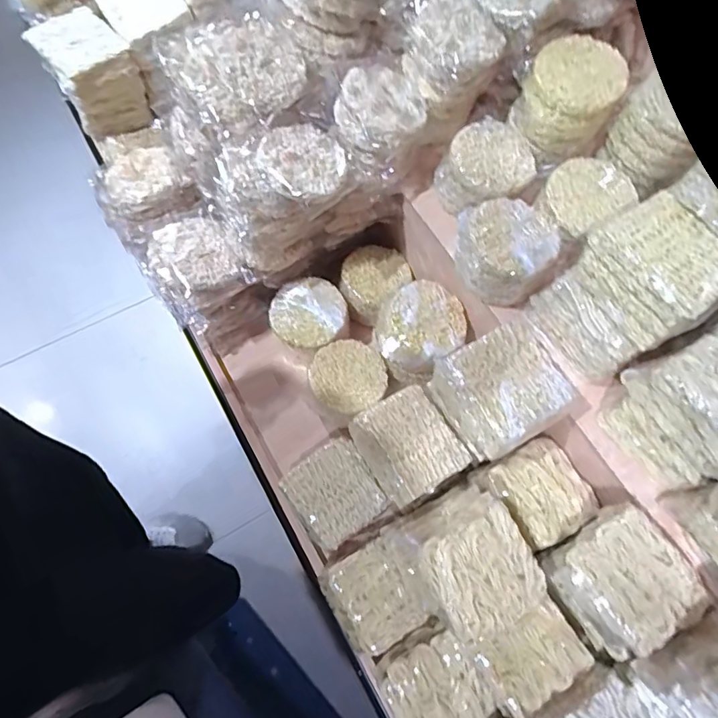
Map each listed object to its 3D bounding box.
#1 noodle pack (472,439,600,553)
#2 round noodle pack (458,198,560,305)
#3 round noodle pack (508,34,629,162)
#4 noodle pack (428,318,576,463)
[{"bbox_3d":[0.227,0.165,0.620,0.115,0.046,0.112,-30,72,-14],"label":"noodle pack"},{"bbox_3d":[0.185,-0.135,0.632,0.107,0.072,0.110,1,67,-2],"label":"round noodle pack"},{"bbox_3d":[0.275,-0.337,0.657,0.117,0.104,0.113,1,67,-2],"label":"round noodle pack"},{"bbox_3d":[0.169,0.042,0.607,0.117,0.108,0.122,-27,71,-12],"label":"noodle pack"}]

